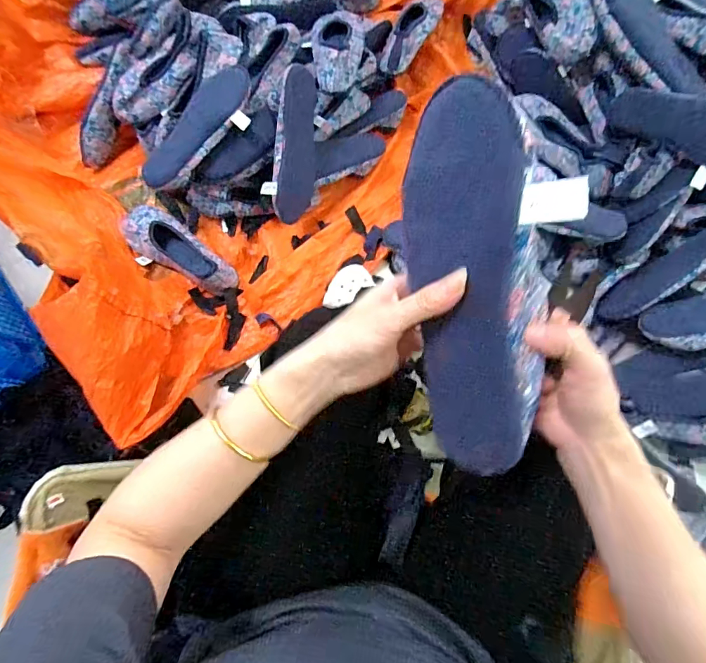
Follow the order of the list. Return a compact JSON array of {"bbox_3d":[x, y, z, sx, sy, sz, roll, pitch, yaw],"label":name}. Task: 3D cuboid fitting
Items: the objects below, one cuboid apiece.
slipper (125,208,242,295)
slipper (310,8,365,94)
[{"bbox_3d":[-0.342,-0.150,0.862,0.245,0.060,0.100,40,80,8],"label":"slipper"},{"bbox_3d":[-0.027,-0.551,0.858,0.104,0.060,0.221,-3,63,-1],"label":"slipper"}]

